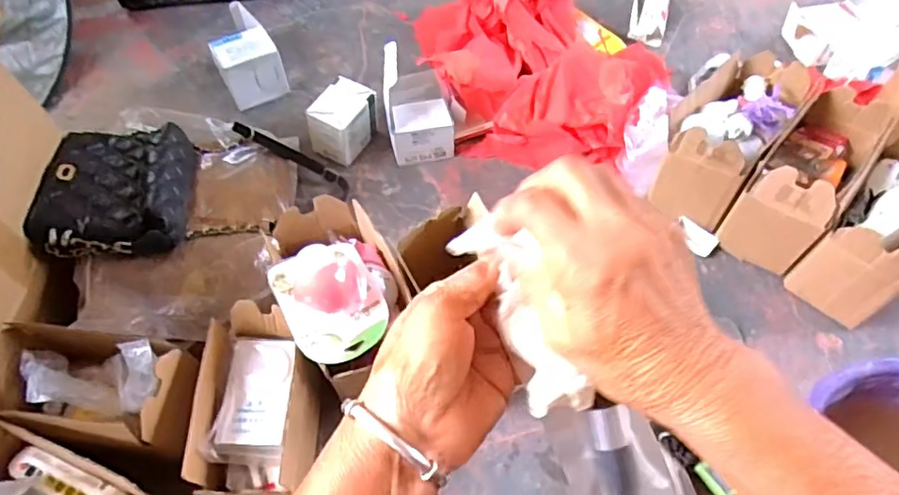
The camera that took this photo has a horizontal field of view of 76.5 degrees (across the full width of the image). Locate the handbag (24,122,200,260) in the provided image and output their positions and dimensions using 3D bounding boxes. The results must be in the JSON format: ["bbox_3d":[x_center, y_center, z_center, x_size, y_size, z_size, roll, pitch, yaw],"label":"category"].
[{"bbox_3d":[-0.455,-0.083,0.784,0.179,0.069,0.241,-10,59,-5],"label":"handbag"}]

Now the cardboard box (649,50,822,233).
[{"bbox_3d":[0.419,-0.175,0.864,0.137,0.156,0.229,34,65,20],"label":"cardboard box"}]

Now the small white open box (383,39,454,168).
[{"bbox_3d":[-0.051,-0.230,0.936,0.107,0.168,0.121,-9,59,-4],"label":"small white open box"}]

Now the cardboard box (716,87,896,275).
[{"bbox_3d":[0.506,-0.097,0.830,0.112,0.174,0.213,32,65,19],"label":"cardboard box"}]

